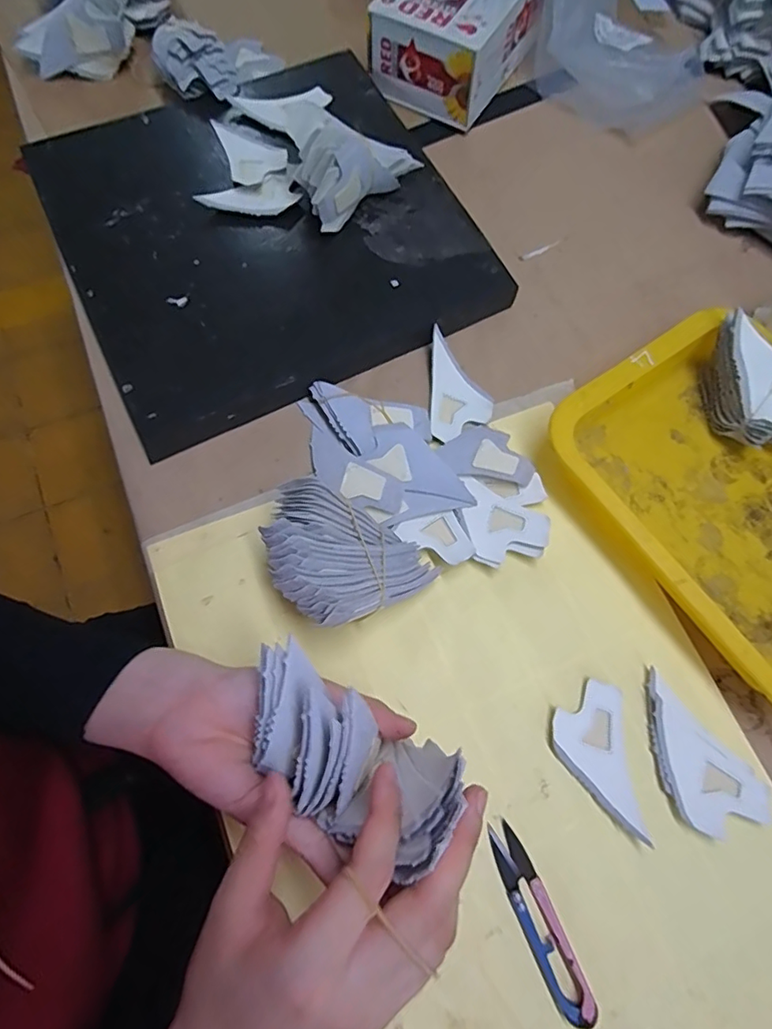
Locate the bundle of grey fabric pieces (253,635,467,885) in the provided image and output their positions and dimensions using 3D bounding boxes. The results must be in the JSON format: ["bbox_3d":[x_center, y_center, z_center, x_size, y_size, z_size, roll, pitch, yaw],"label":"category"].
[{"bbox_3d":[-0.019,0.112,0.243,0.107,0.056,0.056,31,69,9],"label":"bundle of grey fabric pieces"}]

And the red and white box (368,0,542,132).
[{"bbox_3d":[0.069,-0.449,0.494,0.111,0.078,0.152,31,73,9],"label":"red and white box"}]

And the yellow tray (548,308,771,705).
[{"bbox_3d":[0.250,-0.013,0.369,0.203,0.042,0.255,-33,76,-13],"label":"yellow tray"}]

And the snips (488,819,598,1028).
[{"bbox_3d":[0.085,0.227,0.299,0.020,0.011,0.097,-22,74,-10],"label":"snips"}]

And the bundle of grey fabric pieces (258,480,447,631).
[{"bbox_3d":[-0.026,0.032,0.335,0.104,0.057,0.076,26,72,7],"label":"bundle of grey fabric pieces"}]

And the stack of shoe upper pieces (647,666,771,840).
[{"bbox_3d":[0.188,0.152,0.332,0.052,0.008,0.096,-36,77,-13],"label":"stack of shoe upper pieces"}]

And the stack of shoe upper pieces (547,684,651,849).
[{"bbox_3d":[0.128,0.149,0.326,0.048,0.008,0.086,-6,72,-5],"label":"stack of shoe upper pieces"}]

